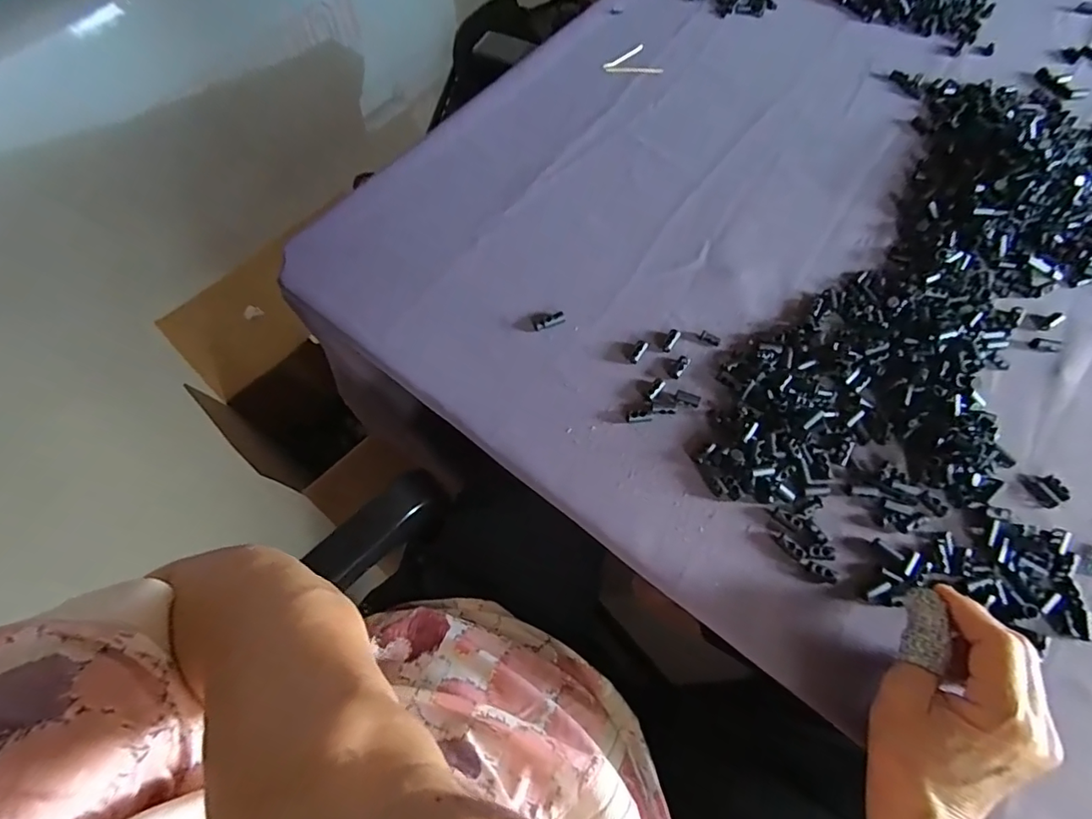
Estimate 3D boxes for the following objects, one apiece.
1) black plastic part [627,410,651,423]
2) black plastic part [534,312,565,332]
[{"bbox_3d":[0.067,0.005,0.372,0.017,0.007,0.009,-6,67,-4],"label":"black plastic part"},{"bbox_3d":[0.003,-0.069,0.401,0.025,0.004,0.010,-18,68,-9],"label":"black plastic part"}]

